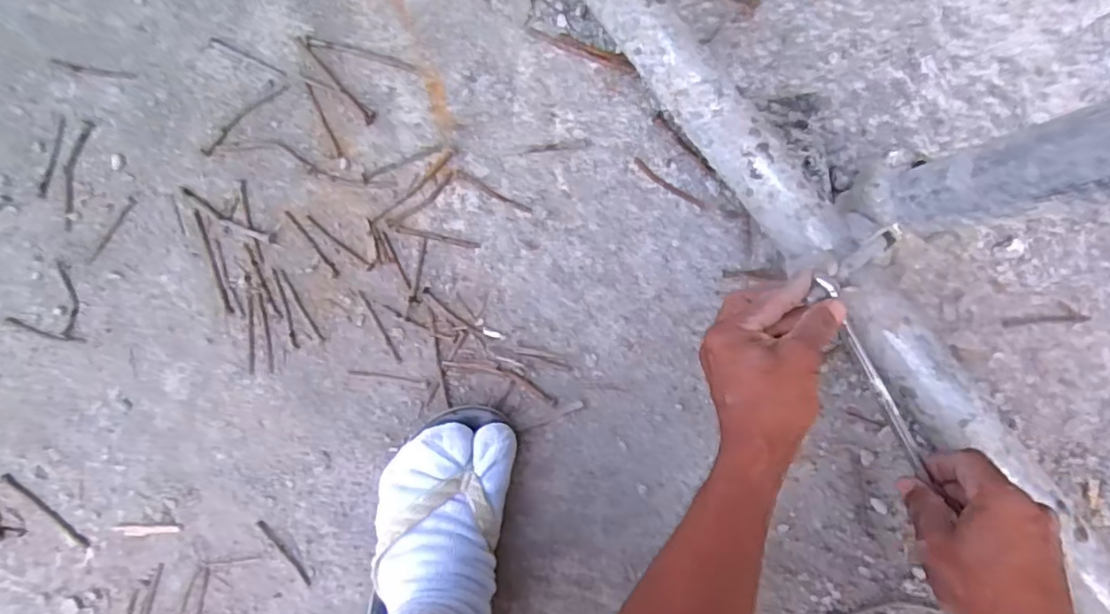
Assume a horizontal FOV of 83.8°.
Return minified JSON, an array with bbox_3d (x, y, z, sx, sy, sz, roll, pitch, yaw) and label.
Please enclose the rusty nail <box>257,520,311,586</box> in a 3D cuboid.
[{"bbox_3d":[-0.242,0.221,0.557,0.008,0.004,0.072,-38,90,2],"label":"rusty nail"}]

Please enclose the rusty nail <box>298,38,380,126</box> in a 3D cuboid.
[{"bbox_3d":[-0.190,-0.199,0.538,0.011,0.004,0.097,-41,90,2],"label":"rusty nail"}]

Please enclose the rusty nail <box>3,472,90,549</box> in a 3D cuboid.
[{"bbox_3d":[-0.467,0.186,0.569,0.103,0.008,0.011,42,92,0],"label":"rusty nail"}]

